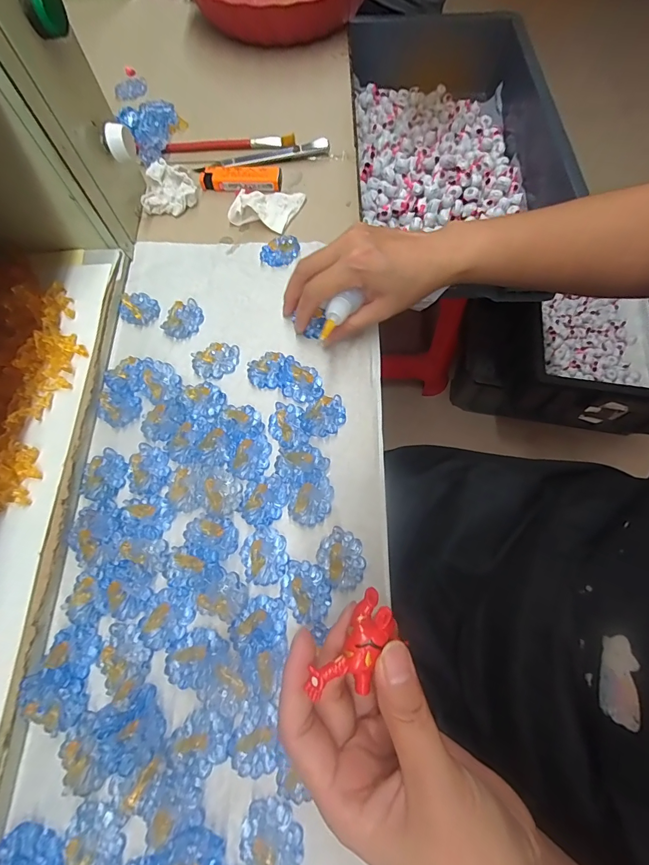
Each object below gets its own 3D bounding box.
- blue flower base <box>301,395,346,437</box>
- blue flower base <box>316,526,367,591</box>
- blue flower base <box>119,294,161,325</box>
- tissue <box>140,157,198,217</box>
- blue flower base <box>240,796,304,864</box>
[{"bbox_3d":[0.000,-0.013,0.284,0.035,0.014,0.027,-17,70,-9],"label":"blue flower base"},{"bbox_3d":[0.013,0.083,0.249,0.031,0.011,0.035,-37,75,-15],"label":"blue flower base"},{"bbox_3d":[-0.162,-0.109,0.330,0.032,0.011,0.030,1,69,-2],"label":"blue flower base"},{"bbox_3d":[-0.153,-0.247,0.379,0.050,0.016,0.058,0,69,-3],"label":"tissue"},{"bbox_3d":[-0.028,0.216,0.198,0.029,0.007,0.036,-32,73,-14],"label":"blue flower base"}]

